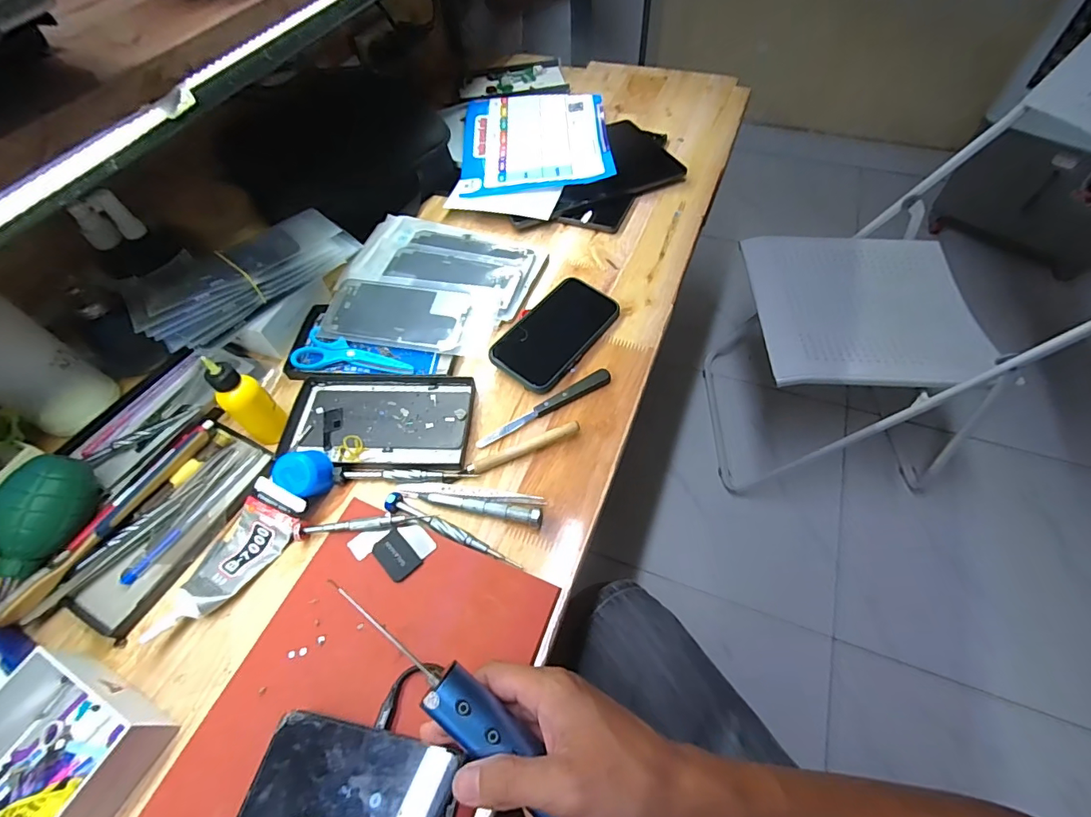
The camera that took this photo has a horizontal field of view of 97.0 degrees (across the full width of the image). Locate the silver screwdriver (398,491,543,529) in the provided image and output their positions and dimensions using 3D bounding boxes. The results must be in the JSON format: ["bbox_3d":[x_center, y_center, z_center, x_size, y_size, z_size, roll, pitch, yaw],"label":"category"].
[{"bbox_3d":[-0.064,0.082,0.418,0.124,0.010,0.015,10,58,10],"label":"silver screwdriver"}]

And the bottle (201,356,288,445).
[{"bbox_3d":[-0.268,-0.002,0.437,0.031,0.100,0.035,-24,59,-12],"label":"bottle"}]

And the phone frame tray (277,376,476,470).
[{"bbox_3d":[-0.163,0.011,0.479,0.178,0.009,0.105,0,57,3],"label":"phone frame tray"}]

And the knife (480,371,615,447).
[{"bbox_3d":[-0.002,-0.004,0.476,0.148,0.014,0.021,-28,59,-14],"label":"knife"}]

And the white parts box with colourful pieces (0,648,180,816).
[{"bbox_3d":[-0.332,0.234,0.318,0.113,0.040,0.107,20,60,16],"label":"white parts box with colourful pieces"}]

